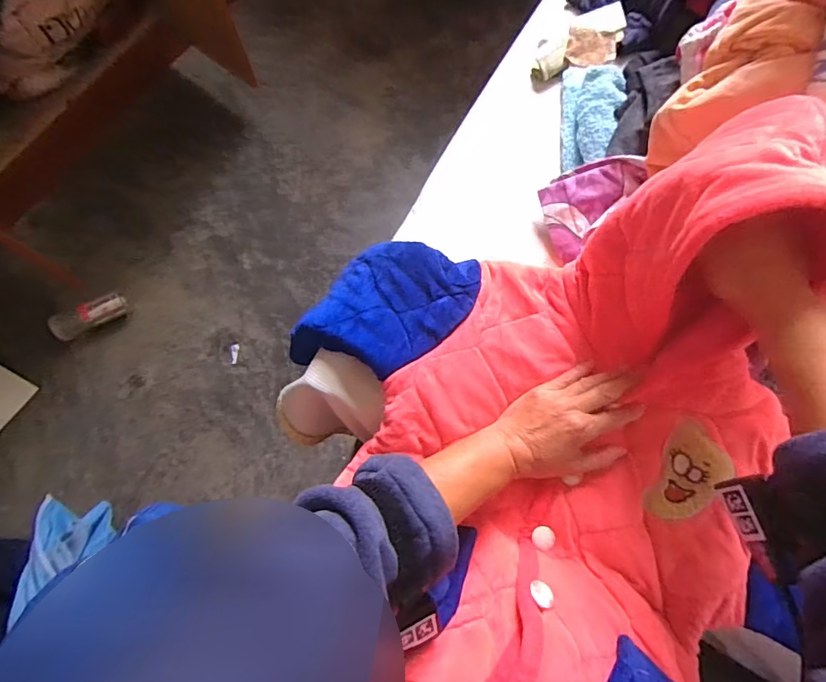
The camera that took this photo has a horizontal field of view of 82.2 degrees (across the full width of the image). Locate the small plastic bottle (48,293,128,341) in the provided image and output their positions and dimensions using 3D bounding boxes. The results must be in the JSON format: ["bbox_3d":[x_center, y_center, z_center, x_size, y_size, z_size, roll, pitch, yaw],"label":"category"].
[{"bbox_3d":[-0.711,-0.058,1.044,0.153,0.044,0.049,-32,72,-25],"label":"small plastic bottle"}]

